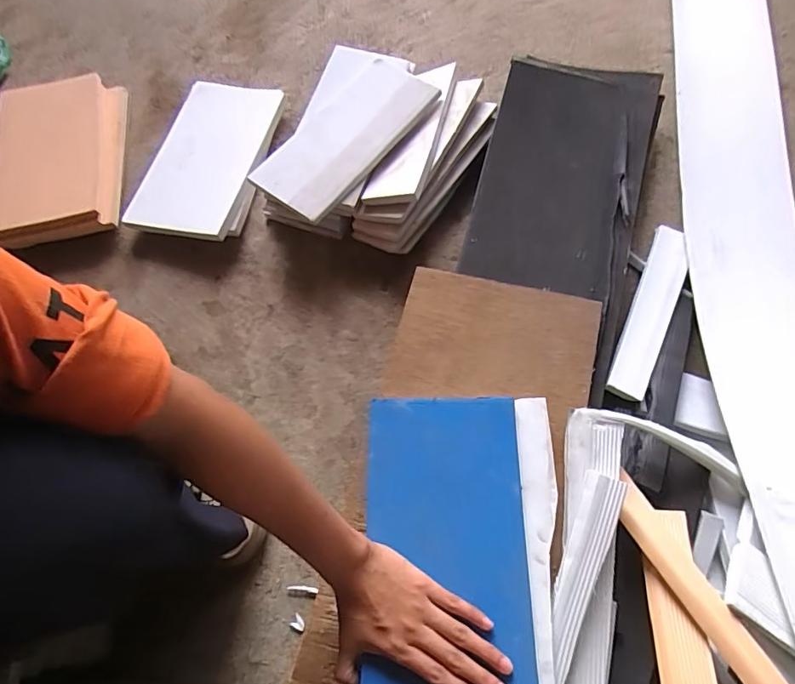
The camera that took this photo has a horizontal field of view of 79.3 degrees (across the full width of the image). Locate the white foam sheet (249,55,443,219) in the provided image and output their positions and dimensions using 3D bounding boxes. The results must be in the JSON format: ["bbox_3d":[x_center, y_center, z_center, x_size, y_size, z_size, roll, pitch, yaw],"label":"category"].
[{"bbox_3d":[-0.068,-0.289,0.663,0.124,0.022,0.281,32,71,14],"label":"white foam sheet"}]

